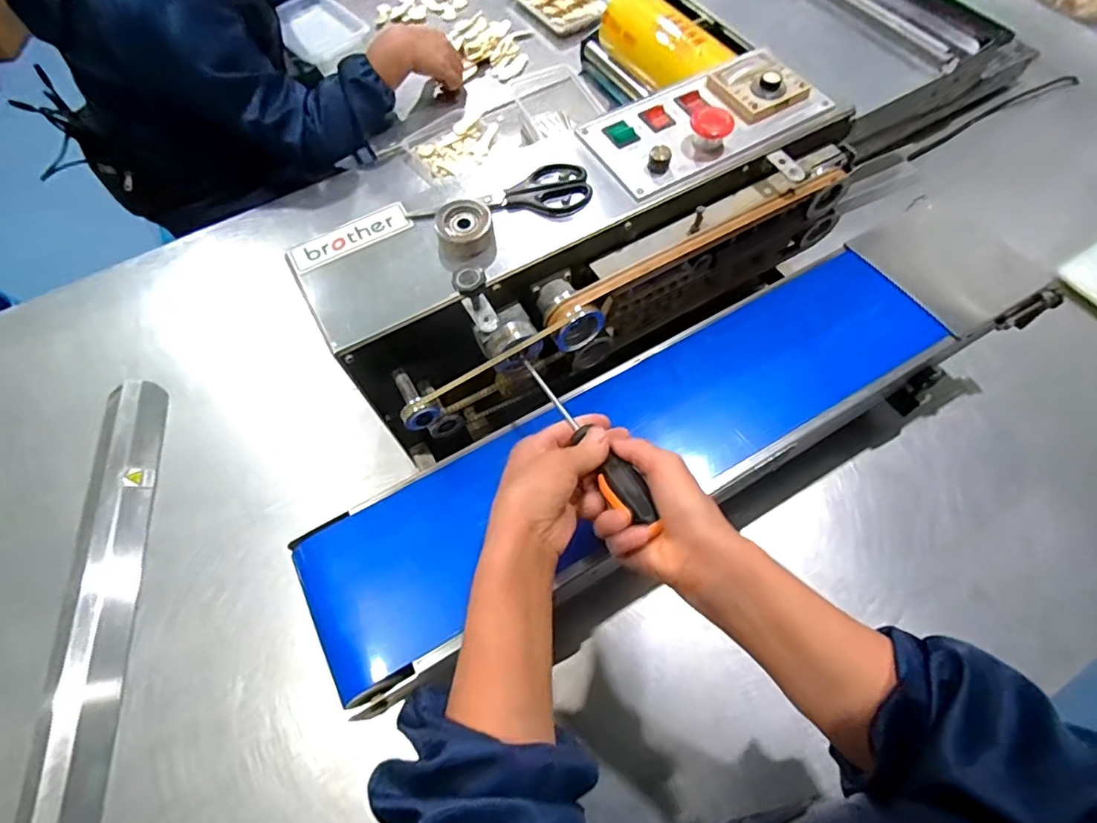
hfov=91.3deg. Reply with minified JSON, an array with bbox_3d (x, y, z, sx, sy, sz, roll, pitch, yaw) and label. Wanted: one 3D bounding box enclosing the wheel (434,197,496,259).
[{"bbox_3d":[-0.073,-0.159,0.465,0.048,0.025,0.043,-26,65,-12],"label":"wheel"}]

